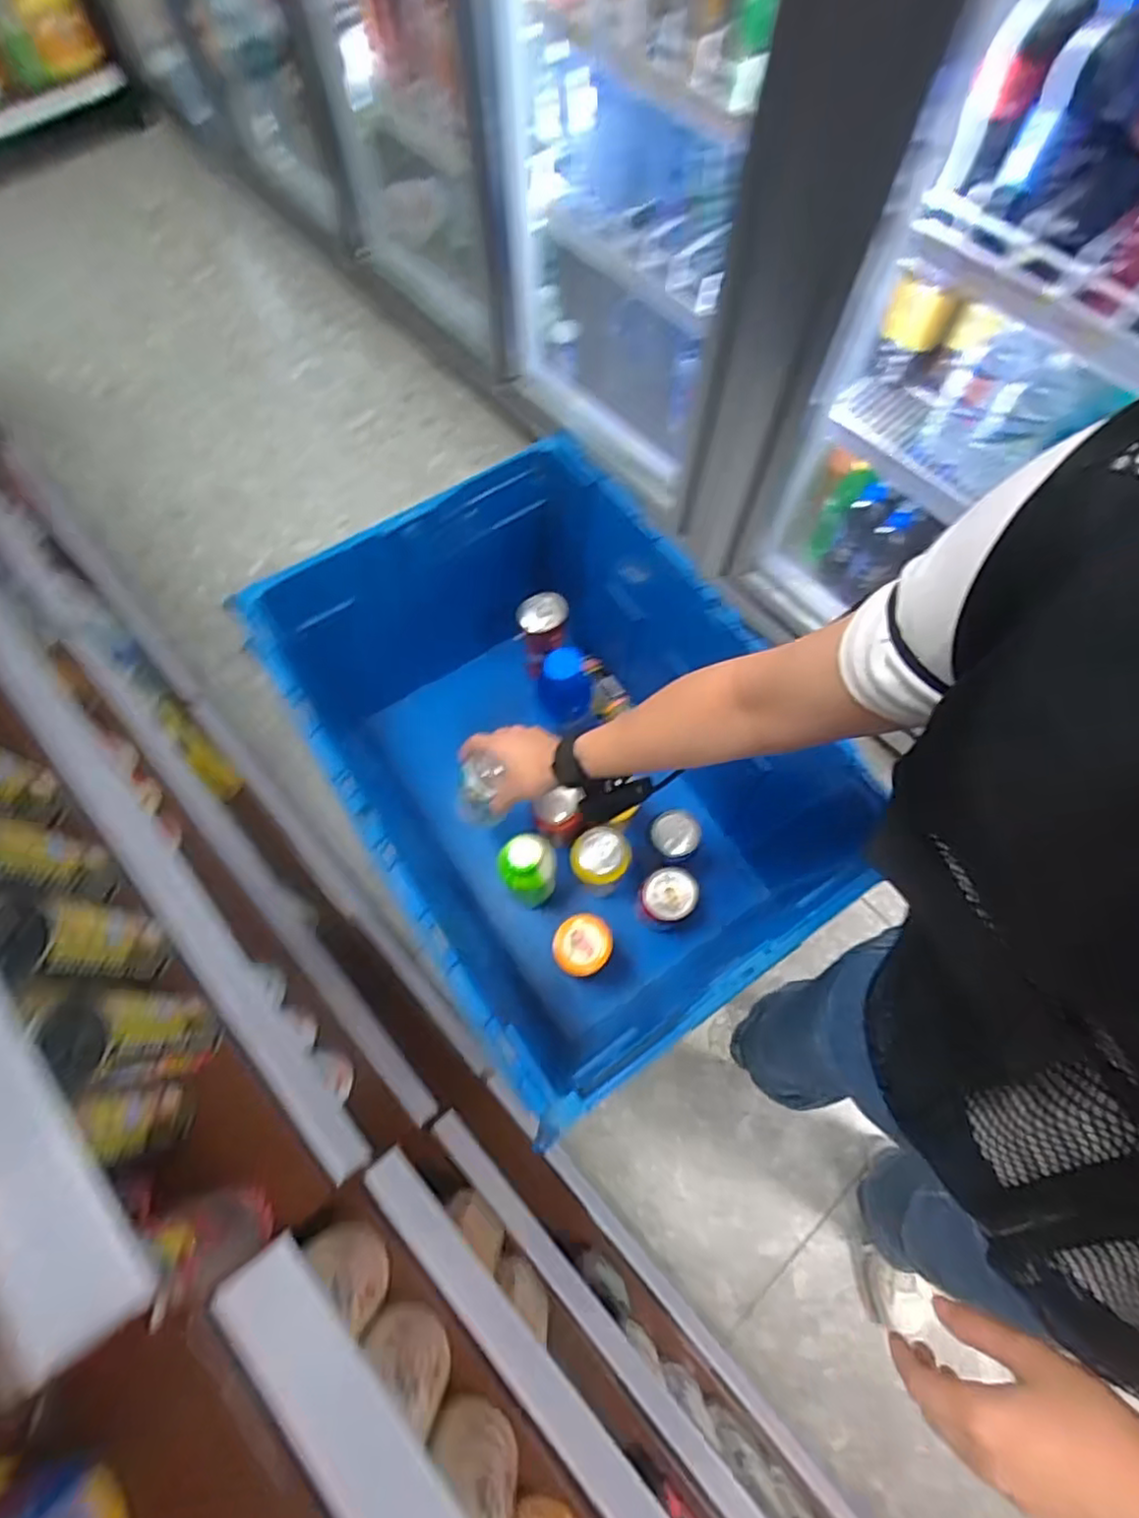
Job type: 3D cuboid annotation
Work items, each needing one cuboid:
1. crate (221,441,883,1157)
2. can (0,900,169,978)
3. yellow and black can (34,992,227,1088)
[{"bbox_3d":[-0.011,0.008,0.778,0.420,0.328,0.589,-31,72,-13],"label":"crate"},{"bbox_3d":[-0.342,0.129,0.472,0.048,0.124,0.049,0,68,-1],"label":"can"},{"bbox_3d":[-0.292,0.189,0.450,0.054,0.118,0.059,-27,71,-11],"label":"yellow and black can"}]

